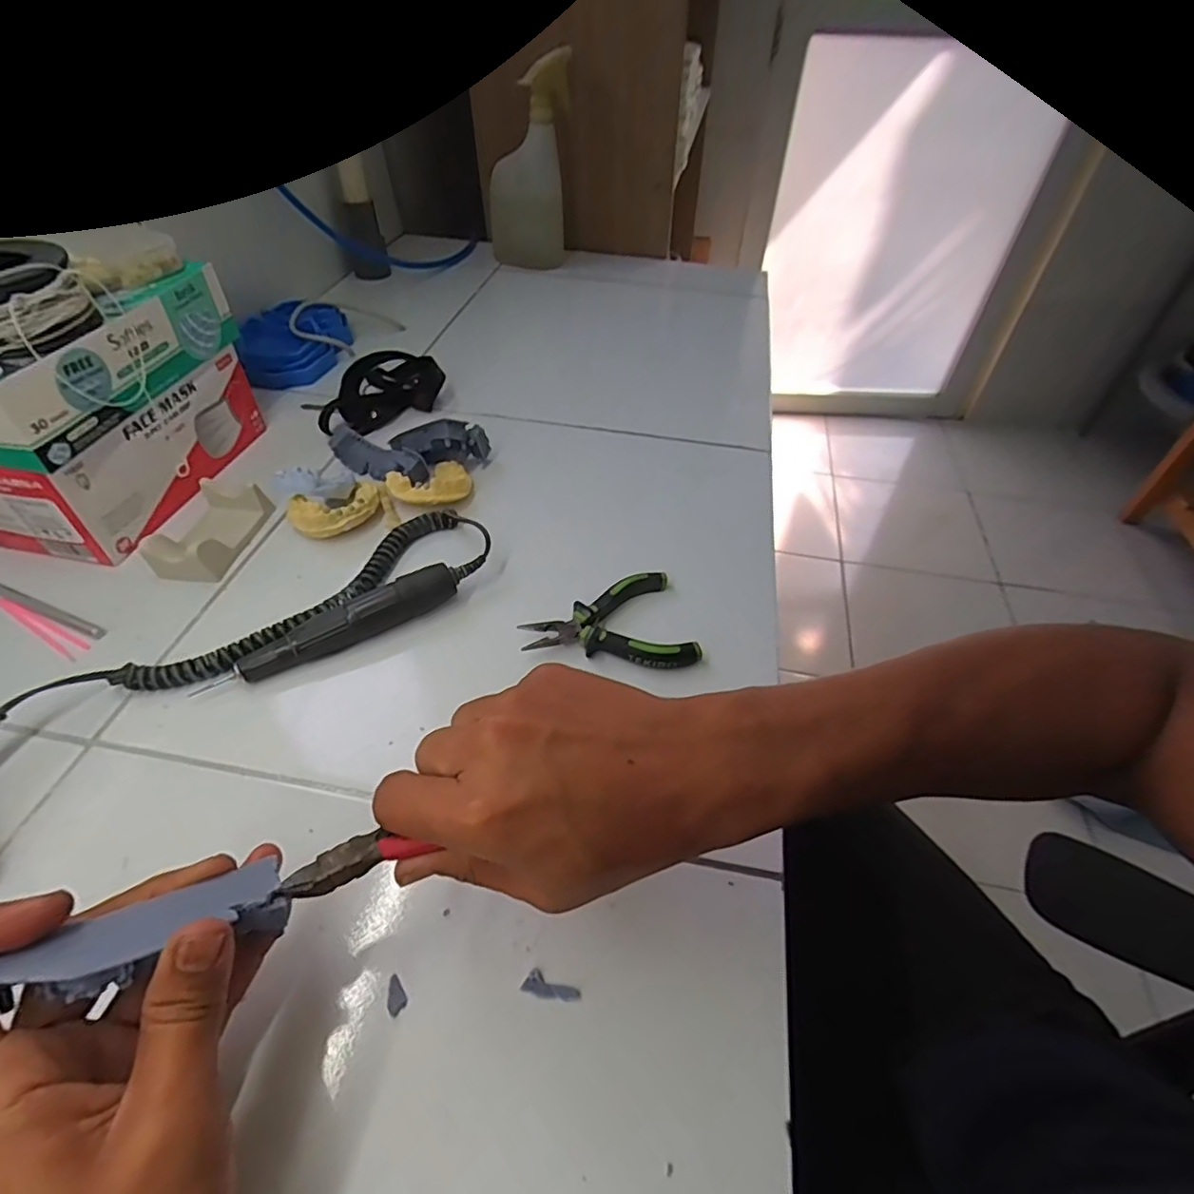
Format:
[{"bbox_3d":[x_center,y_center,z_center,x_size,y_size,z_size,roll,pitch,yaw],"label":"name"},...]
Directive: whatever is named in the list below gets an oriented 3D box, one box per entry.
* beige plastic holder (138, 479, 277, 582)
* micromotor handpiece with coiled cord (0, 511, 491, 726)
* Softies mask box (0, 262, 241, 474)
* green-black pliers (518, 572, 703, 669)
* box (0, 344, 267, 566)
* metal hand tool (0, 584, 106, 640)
[{"bbox_3d":[-0.303,-0.052,0.477,0.050,0.032,0.096,8,47,5],"label":"beige plastic holder"},{"bbox_3d":[-0.231,0.016,0.412,0.332,0.029,0.094,-23,52,-22],"label":"micromotor handpiece with coiled cord"},{"bbox_3d":[-0.389,-0.183,0.449,0.117,0.064,0.211,8,47,4],"label":"Softies mask box"},{"bbox_3d":[0.006,0.021,0.429,0.112,0.017,0.081,-8,48,-10],"label":"green-black pliers"},{"bbox_3d":[-0.393,-0.127,0.505,0.114,0.088,0.201,8,47,4],"label":"box"},{"bbox_3d":[-0.406,0.005,0.437,0.133,0.004,0.010,18,48,13],"label":"metal hand tool"}]

